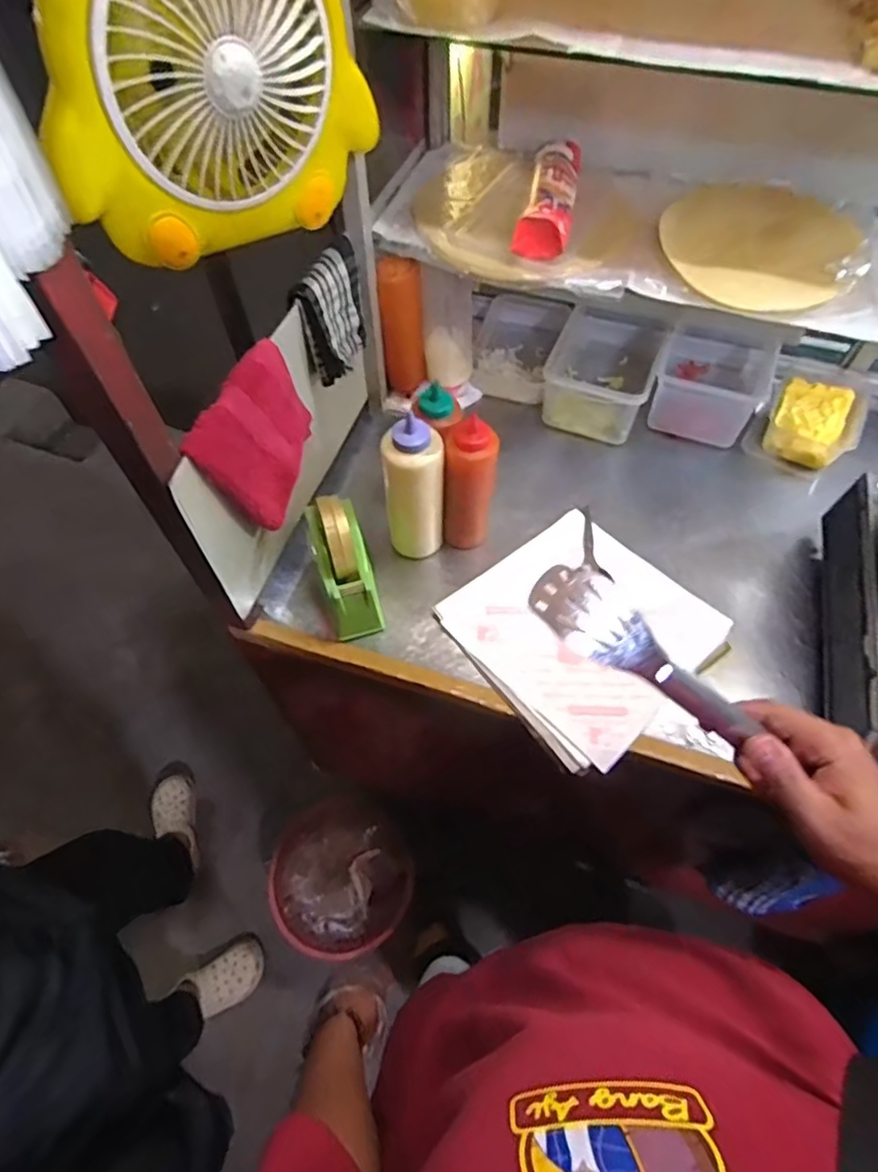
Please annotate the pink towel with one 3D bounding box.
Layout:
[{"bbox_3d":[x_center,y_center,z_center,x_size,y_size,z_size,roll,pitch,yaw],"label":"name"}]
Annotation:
[{"bbox_3d":[-0.183,-0.147,0.613,0.037,0.145,0.159,10,60,6],"label":"pink towel"}]

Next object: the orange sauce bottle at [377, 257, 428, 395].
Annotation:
[{"bbox_3d":[-0.049,-0.363,0.827,0.057,0.198,0.048,-3,59,-2],"label":"orange sauce bottle"}]

